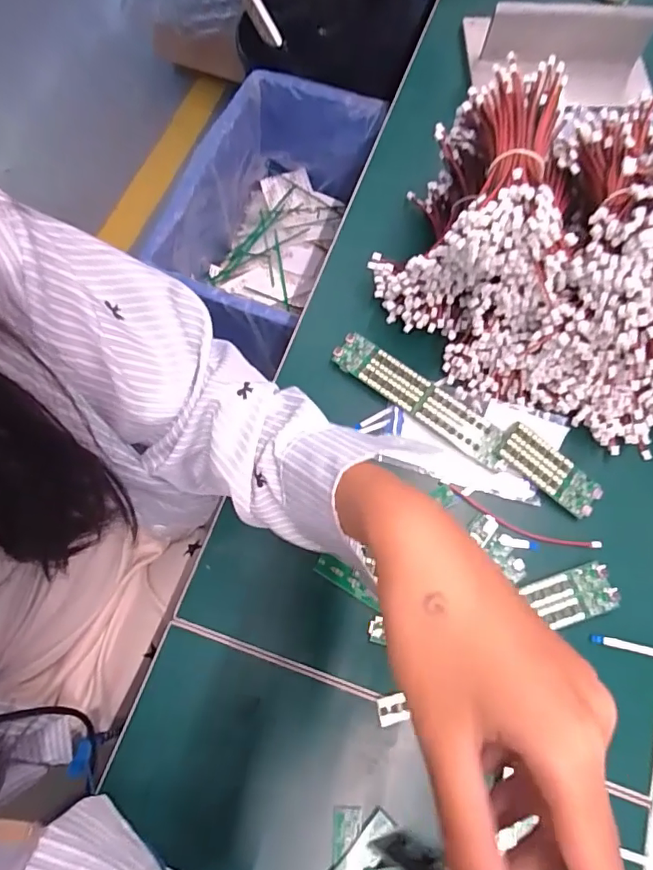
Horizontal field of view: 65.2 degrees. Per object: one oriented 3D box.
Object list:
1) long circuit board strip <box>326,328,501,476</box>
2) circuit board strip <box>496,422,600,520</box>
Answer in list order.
[{"bbox_3d":[0.078,-0.032,0.429,0.161,0.009,0.035,36,72,11],"label":"long circuit board strip"},{"bbox_3d":[0.180,0.028,0.407,0.083,0.006,0.034,39,73,11],"label":"circuit board strip"}]

